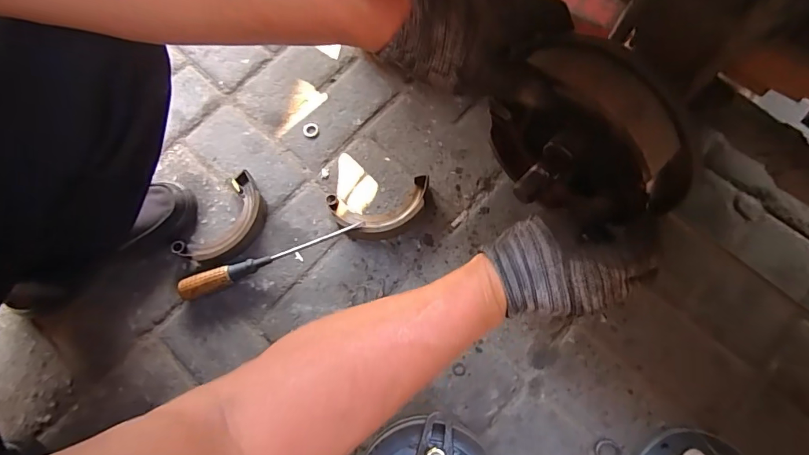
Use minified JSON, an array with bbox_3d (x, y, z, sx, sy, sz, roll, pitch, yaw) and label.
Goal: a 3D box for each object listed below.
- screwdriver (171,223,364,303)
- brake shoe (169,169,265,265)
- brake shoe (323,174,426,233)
[{"bbox_3d":[-0.174,0.046,0.580,0.248,0.036,0.028,-18,72,-4],"label":"screwdriver"},{"bbox_3d":[-0.241,-0.006,0.601,0.082,0.027,0.136,27,75,10],"label":"brake shoe"},{"bbox_3d":[-0.032,-0.024,0.591,0.136,0.033,0.067,-11,72,-2],"label":"brake shoe"}]

